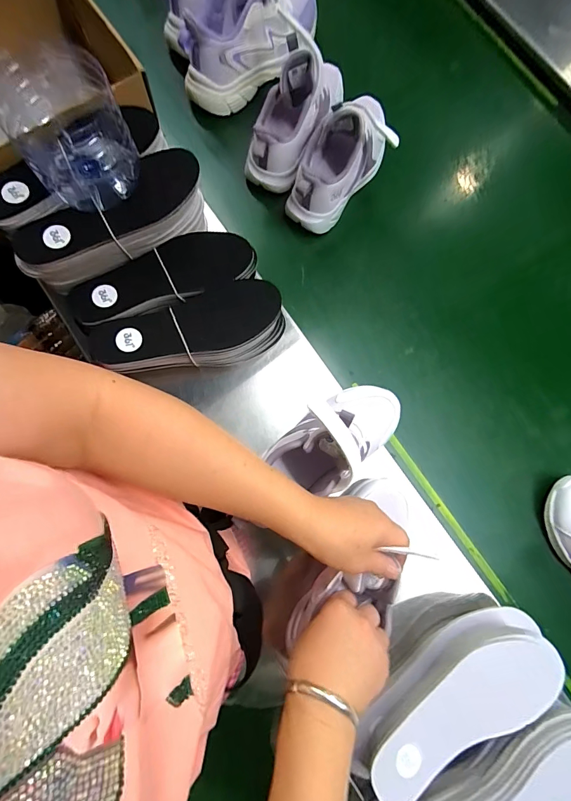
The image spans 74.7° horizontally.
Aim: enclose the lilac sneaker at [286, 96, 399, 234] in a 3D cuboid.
[{"bbox_3d":[0.078,-0.323,0.489,0.067,0.115,0.199,35,81,6],"label":"lilac sneaker"}]

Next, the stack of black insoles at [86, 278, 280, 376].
[{"bbox_3d":[-0.105,-0.075,0.435,0.205,0.067,0.079,-20,80,-4],"label":"stack of black insoles"}]

